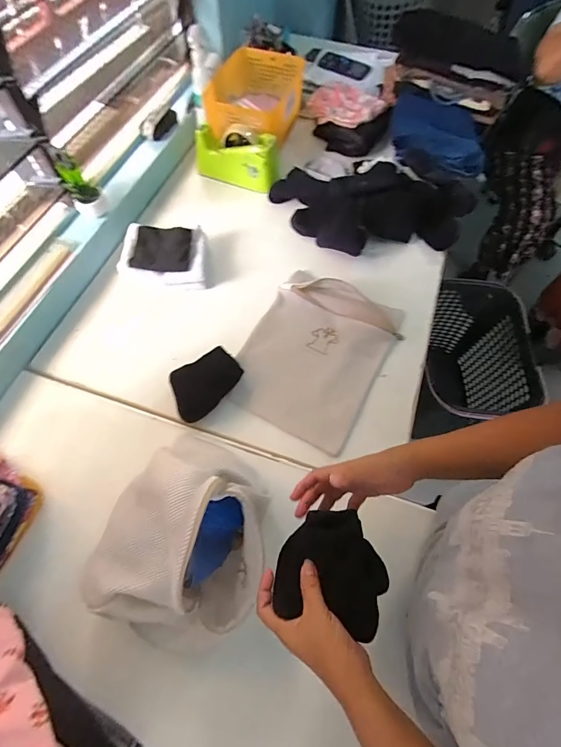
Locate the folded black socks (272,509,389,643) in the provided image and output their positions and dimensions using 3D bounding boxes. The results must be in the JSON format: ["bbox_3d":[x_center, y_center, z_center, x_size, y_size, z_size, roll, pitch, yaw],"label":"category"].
[{"bbox_3d":[0.058,0.206,0.392,0.112,0.023,0.111,15,64,6],"label":"folded black socks"}]

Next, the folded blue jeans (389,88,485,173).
[{"bbox_3d":[0.380,-0.578,0.883,0.207,0.046,0.257,9,64,3],"label":"folded blue jeans"}]

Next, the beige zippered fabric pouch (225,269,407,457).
[{"bbox_3d":[0.063,-0.043,0.678,0.240,0.032,0.314,26,66,12],"label":"beige zippered fabric pouch"}]

